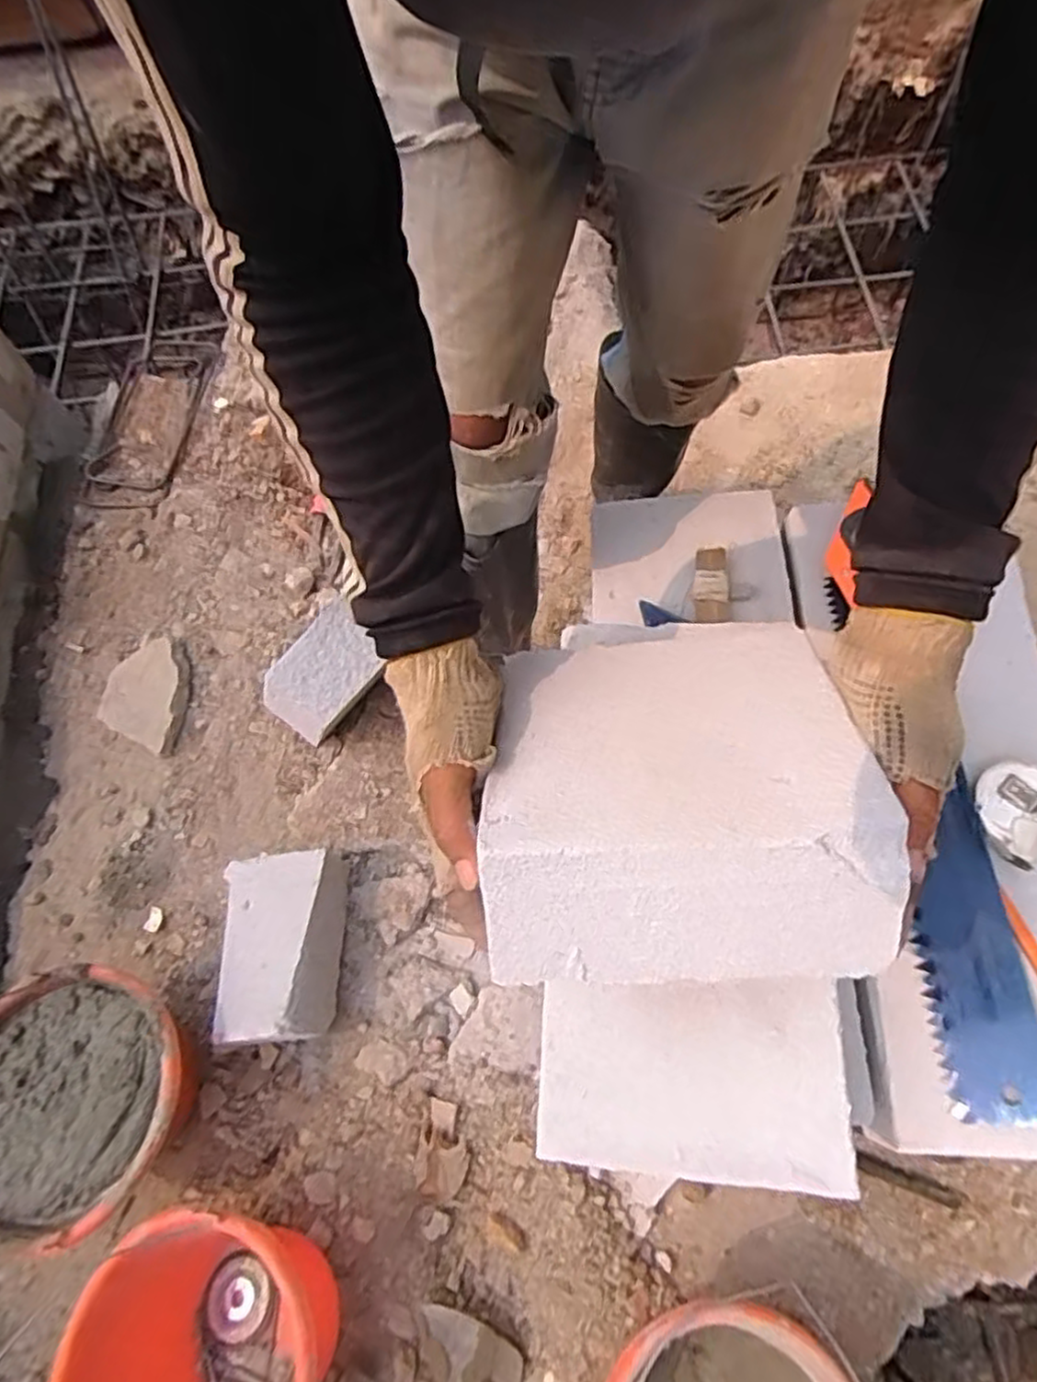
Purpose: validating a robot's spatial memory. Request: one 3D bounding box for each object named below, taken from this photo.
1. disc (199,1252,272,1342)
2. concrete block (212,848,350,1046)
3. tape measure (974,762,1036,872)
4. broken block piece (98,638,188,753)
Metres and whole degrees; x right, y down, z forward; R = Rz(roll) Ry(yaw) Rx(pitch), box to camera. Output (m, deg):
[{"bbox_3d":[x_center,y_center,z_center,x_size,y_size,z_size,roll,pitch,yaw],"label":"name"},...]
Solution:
[{"bbox_3d":[-0.297,0.642,0.759,0.068,0.010,0.072,0,67,1],"label":"disc"},{"bbox_3d":[-0.277,0.300,0.851,0.117,0.117,0.203,-3,67,0],"label":"concrete block"},{"bbox_3d":[0.403,0.094,0.582,0.056,0.026,0.078,34,72,14],"label":"tape measure"},{"bbox_3d":[-0.542,0.005,1.047,0.120,0.033,0.174,3,67,2],"label":"broken block piece"}]

